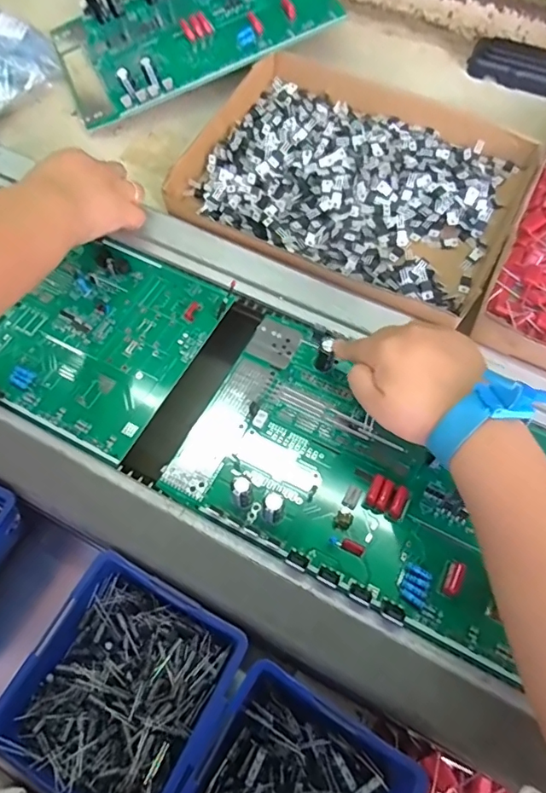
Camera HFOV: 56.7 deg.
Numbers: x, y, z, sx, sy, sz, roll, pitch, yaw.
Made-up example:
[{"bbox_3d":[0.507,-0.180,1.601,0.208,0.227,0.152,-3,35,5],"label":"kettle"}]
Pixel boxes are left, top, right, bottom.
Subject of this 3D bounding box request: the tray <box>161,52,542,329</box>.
[{"bbox_3d":[0.083,-0.226,0.505,0.313,0.038,0.261,26,63,13],"label":"tray"}]

